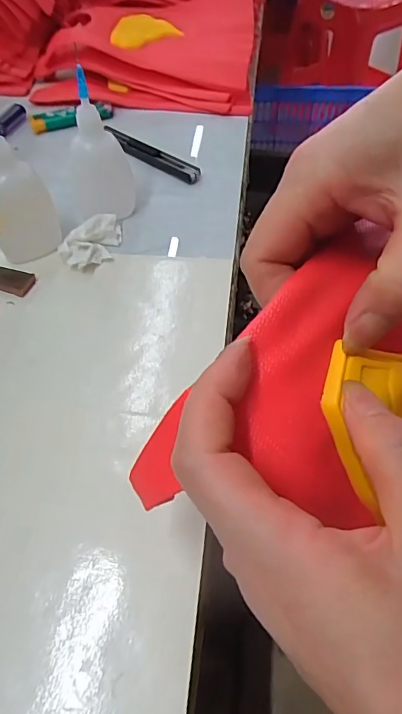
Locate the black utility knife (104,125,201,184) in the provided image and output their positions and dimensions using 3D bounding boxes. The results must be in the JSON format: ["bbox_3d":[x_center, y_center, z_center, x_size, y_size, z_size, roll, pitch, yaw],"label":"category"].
[{"bbox_3d":[-0.045,-0.178,0.410,0.114,0.010,0.020,36,62,25],"label":"black utility knife"}]

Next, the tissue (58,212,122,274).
[{"bbox_3d":[-0.080,-0.084,0.339,0.038,0.011,0.057,6,53,6],"label":"tissue"}]

